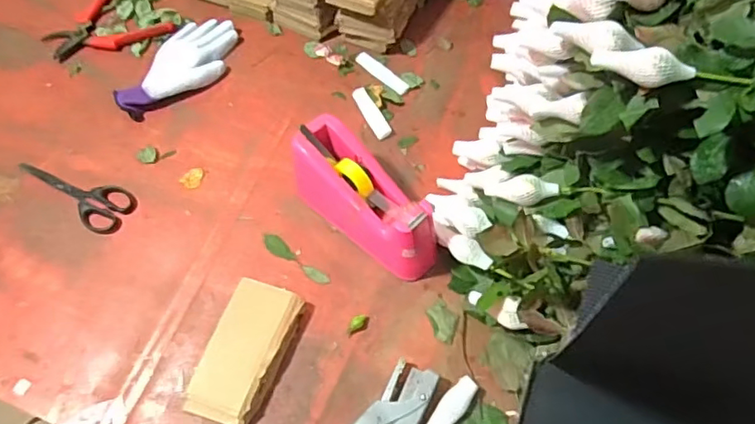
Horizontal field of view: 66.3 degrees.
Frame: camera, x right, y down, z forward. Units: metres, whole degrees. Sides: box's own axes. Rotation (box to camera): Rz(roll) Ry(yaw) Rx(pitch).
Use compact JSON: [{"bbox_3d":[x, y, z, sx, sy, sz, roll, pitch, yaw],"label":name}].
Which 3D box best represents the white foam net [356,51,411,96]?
[{"bbox_3d":[0.006,-0.202,0.847,0.025,0.009,0.096,-40,68,-21],"label":"white foam net"}]

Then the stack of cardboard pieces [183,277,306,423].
[{"bbox_3d":[-0.143,0.153,0.633,0.085,0.025,0.153,18,62,9],"label":"stack of cardboard pieces"}]

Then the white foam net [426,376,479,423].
[{"bbox_3d":[0.074,0.214,0.616,0.027,0.014,0.086,40,67,19],"label":"white foam net"}]

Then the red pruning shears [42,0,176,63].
[{"bbox_3d":[-0.428,-0.288,0.885,0.161,0.017,0.175,-40,68,-21],"label":"red pruning shears"}]

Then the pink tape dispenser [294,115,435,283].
[{"bbox_3d":[-0.011,-0.012,0.689,0.202,0.102,0.076,39,68,19],"label":"pink tape dispenser"}]

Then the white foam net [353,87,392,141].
[{"bbox_3d":[-0.009,-0.139,0.814,0.023,0.014,0.092,-24,64,-14],"label":"white foam net"}]

